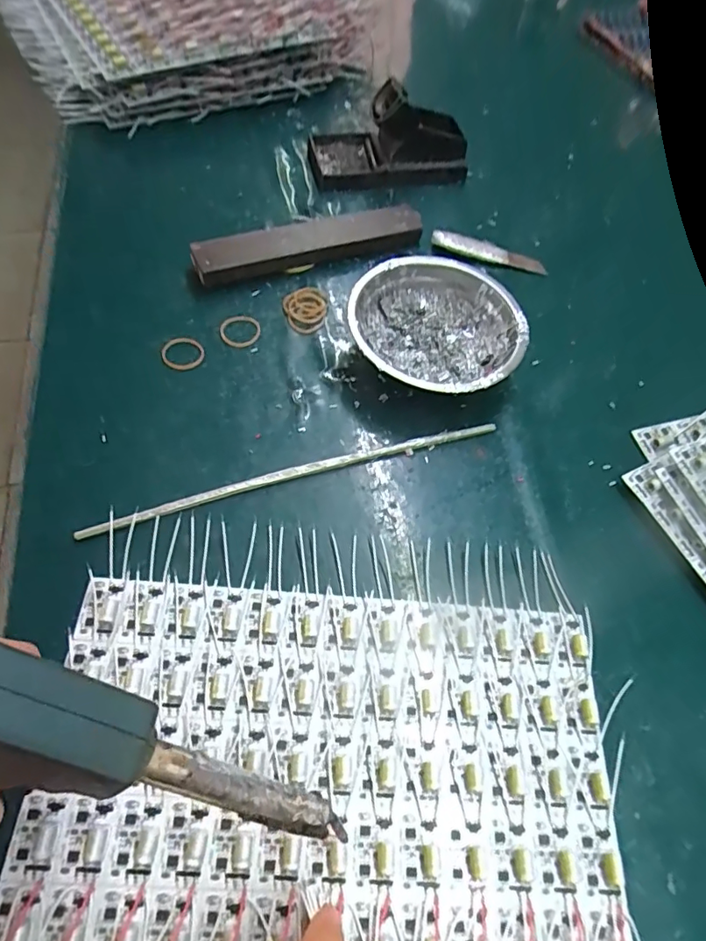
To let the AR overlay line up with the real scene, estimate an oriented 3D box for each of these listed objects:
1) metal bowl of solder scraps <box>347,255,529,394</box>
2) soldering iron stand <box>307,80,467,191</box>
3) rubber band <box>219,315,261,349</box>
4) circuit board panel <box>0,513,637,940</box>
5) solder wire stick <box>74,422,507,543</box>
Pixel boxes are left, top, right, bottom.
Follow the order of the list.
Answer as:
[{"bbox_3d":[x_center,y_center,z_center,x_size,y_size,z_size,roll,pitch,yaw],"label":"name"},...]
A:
[{"bbox_3d":[0.061,-0.101,0.392,0.124,0.041,0.120,2,61,-3],"label":"metal bowl of solder scraps"},{"bbox_3d":[0.034,-0.307,0.484,0.140,0.057,0.076,-14,63,-12],"label":"soldering iron stand"},{"bbox_3d":[-0.086,-0.108,0.401,0.031,0.006,0.029,2,61,-3],"label":"rubber band"},{"bbox_3d":[-0.015,0.194,0.240,0.289,0.014,0.351,6,61,-1],"label":"circuit board panel"},{"bbox_3d":[-0.032,0.001,0.344,0.274,0.008,0.010,-16,64,-12],"label":"solder wire stick"}]

